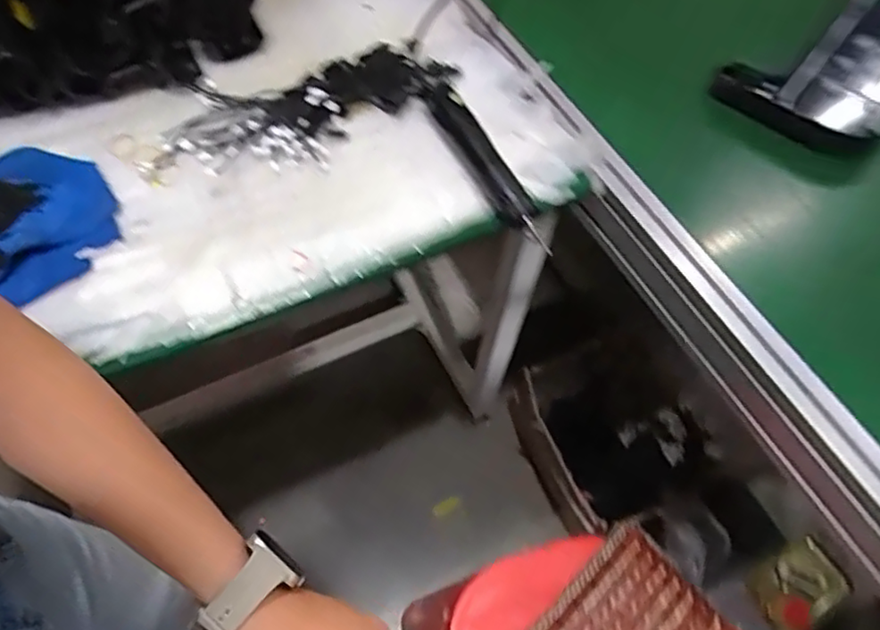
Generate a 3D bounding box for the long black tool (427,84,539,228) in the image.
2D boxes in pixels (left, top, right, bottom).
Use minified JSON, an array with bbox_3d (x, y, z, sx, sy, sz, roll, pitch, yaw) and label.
[{"bbox_3d":[0.041,-0.178,0.697,0.041,0.031,0.197,-21,61,-16],"label":"long black tool"}]

